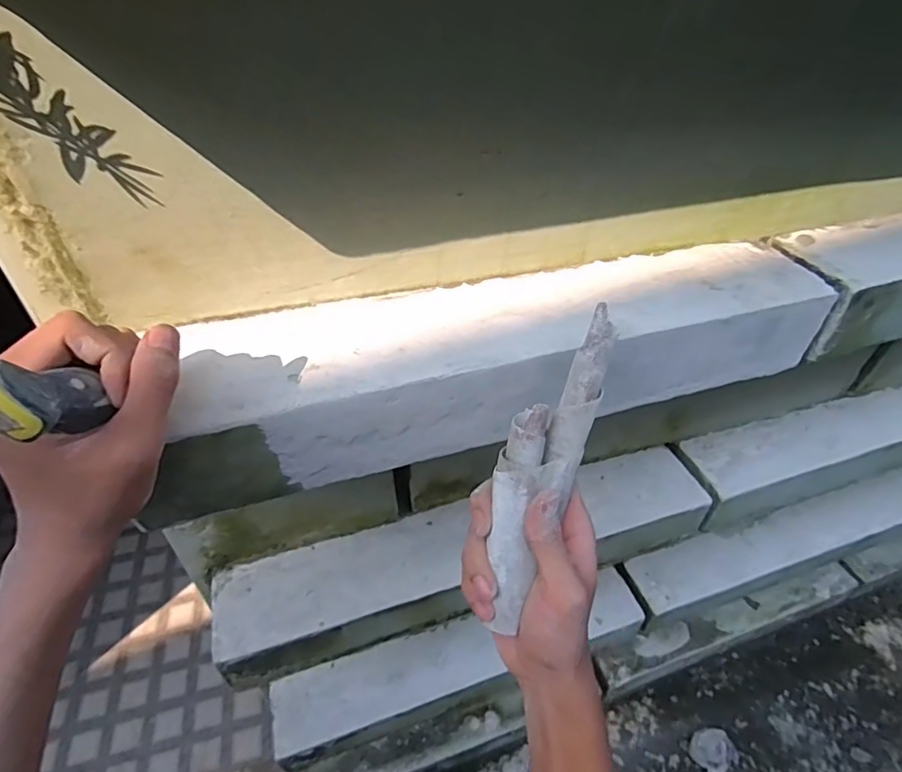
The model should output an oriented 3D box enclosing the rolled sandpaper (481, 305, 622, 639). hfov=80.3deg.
[{"bbox_3d":[0.051,0.046,0.309,0.038,0.034,0.189,21,87,21],"label":"rolled sandpaper"}]

